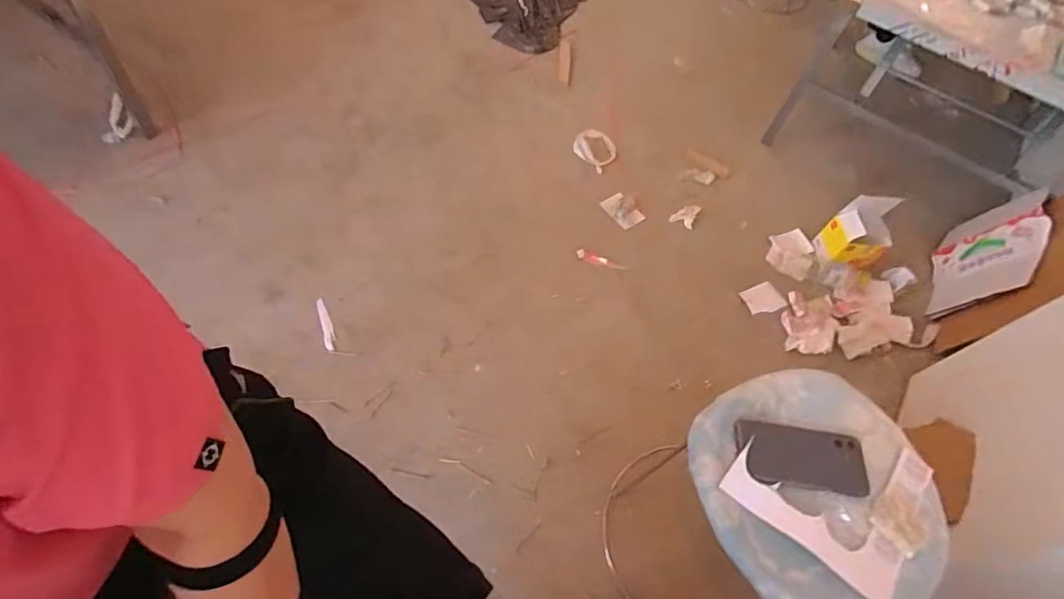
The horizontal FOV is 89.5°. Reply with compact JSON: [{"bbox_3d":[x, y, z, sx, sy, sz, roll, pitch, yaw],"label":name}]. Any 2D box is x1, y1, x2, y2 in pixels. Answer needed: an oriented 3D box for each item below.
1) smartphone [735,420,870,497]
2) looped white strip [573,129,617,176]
[{"bbox_3d":[0.340,0.199,0.677,0.164,0.016,0.077,10,57,-4],"label":"smartphone"},{"bbox_3d":[0.184,-0.435,1.546,0.117,0.027,0.131,36,59,13],"label":"looped white strip"}]

